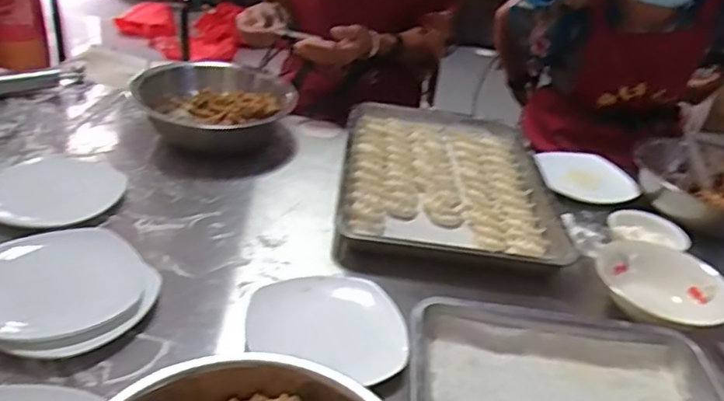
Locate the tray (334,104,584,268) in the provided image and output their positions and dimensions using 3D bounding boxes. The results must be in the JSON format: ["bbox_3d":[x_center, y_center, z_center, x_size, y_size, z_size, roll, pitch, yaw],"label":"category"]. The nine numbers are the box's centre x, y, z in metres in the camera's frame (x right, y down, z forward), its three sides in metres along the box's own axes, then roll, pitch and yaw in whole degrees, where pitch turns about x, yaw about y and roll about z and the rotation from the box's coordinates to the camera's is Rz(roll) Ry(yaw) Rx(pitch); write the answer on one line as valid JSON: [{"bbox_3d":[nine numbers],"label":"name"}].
[{"bbox_3d":[0.140,-0.050,1.039,0.344,0.036,0.492,2,33,-1],"label":"tray"}]

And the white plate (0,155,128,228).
[{"bbox_3d":[-0.446,-0.019,0.892,0.205,0.031,0.205,6,29,-3],"label":"white plate"}]

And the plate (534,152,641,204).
[{"bbox_3d":[0.406,-0.051,1.114,0.181,0.027,0.172,6,29,-3],"label":"plate"}]

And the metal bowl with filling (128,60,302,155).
[{"bbox_3d":[-0.268,-0.169,1.136,0.254,0.099,0.282,-9,33,-27],"label":"metal bowl with filling"}]

